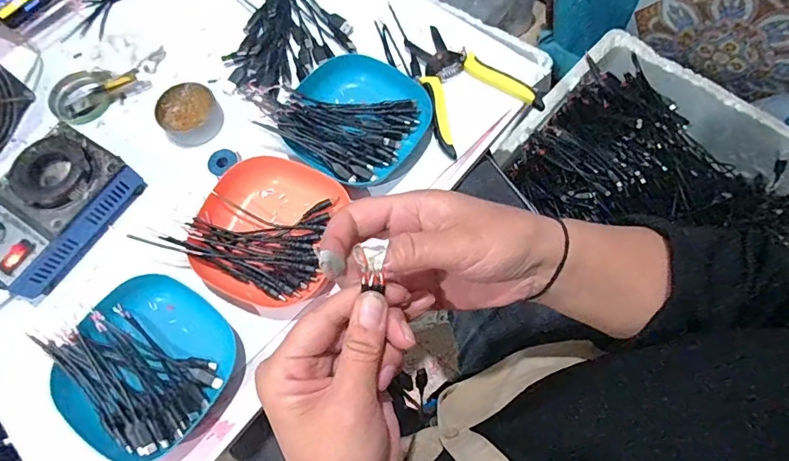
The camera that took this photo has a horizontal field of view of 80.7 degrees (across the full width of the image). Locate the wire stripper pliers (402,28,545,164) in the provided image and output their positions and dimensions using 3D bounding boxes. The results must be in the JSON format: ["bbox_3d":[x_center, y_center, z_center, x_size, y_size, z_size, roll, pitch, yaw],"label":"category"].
[{"bbox_3d":[0.071,-0.165,0.510,0.116,0.017,0.154,-28,72,-8],"label":"wire stripper pliers"}]

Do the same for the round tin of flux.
[{"bbox_3d":[-0.222,-0.126,0.504,0.063,0.026,0.061,0,70,1],"label":"round tin of flux"}]

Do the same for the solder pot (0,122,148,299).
[{"bbox_3d":[-0.336,-0.023,0.450,0.097,0.062,0.151,33,74,12],"label":"solder pot"}]

